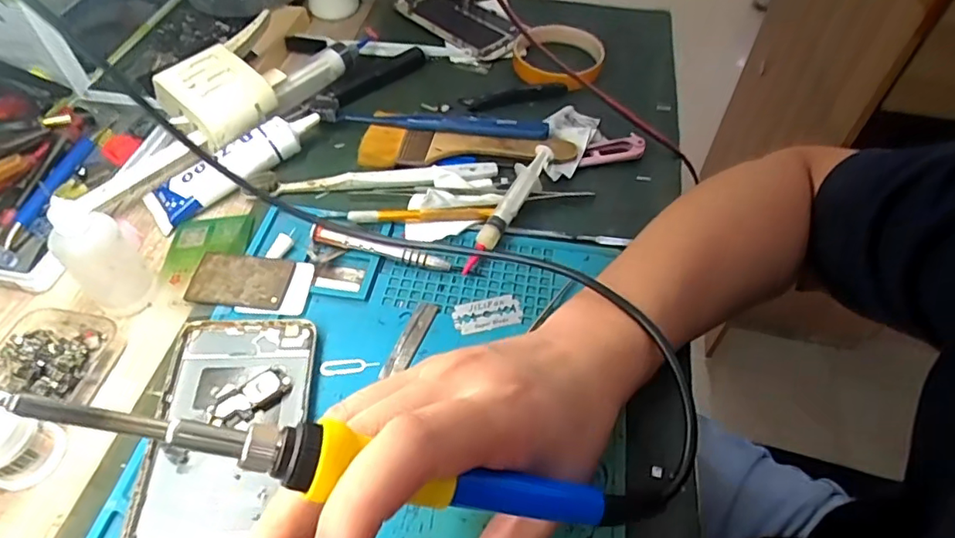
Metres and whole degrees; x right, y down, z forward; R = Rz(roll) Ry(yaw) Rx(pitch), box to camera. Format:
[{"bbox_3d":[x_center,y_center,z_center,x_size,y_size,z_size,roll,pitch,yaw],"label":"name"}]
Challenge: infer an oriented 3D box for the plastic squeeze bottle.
[{"bbox_3d":[-0.217,-0.008,0.322,0.030,0.071,0.029,-3,52,-4],"label":"plastic squeeze bottle"}]

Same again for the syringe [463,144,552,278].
[{"bbox_3d":[0.022,-0.043,0.379,0.017,0.025,0.111,24,55,16],"label":"syringe"}]

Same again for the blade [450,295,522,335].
[{"bbox_3d":[0.006,0.028,0.342,0.042,0.004,0.022,-9,56,-5],"label":"blade"}]

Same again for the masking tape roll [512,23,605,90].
[{"bbox_3d":[0.073,-0.193,0.507,0.080,0.021,0.085,1,52,-1],"label":"masking tape roll"}]

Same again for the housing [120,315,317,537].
[{"bbox_3d":[-0.128,0.093,0.281,0.073,0.013,0.163,-2,52,-4],"label":"housing"}]

